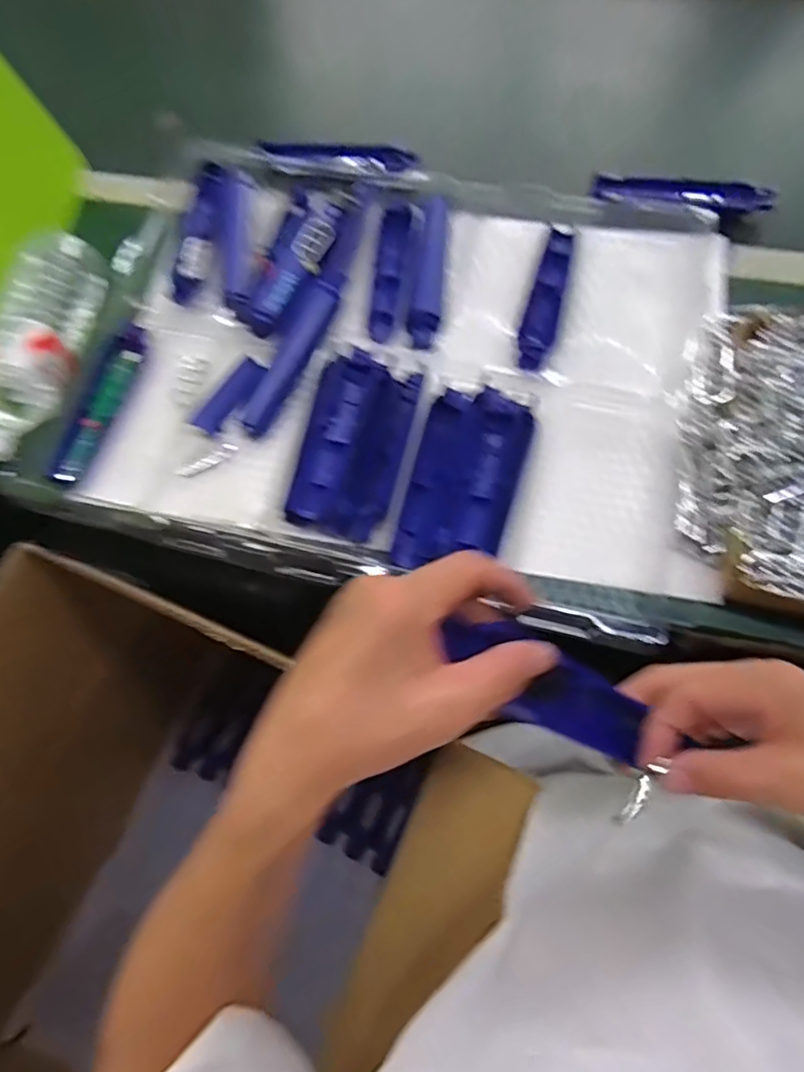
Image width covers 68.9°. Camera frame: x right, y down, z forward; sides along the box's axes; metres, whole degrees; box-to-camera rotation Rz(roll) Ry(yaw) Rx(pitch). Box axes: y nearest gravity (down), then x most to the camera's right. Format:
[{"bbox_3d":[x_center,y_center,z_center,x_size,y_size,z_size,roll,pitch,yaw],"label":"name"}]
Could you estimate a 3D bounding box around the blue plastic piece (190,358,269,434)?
[{"bbox_3d":[-0.156,-0.127,0.536,0.030,0.016,0.078,35,77,15],"label":"blue plastic piece"}]

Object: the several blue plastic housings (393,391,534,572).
[{"bbox_3d":[0.052,-0.048,0.489,0.082,0.025,0.161,15,73,9],"label":"several blue plastic housings"}]

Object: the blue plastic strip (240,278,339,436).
[{"bbox_3d":[-0.102,-0.162,0.531,0.025,0.018,0.147,29,92,12],"label":"blue plastic strip"}]

